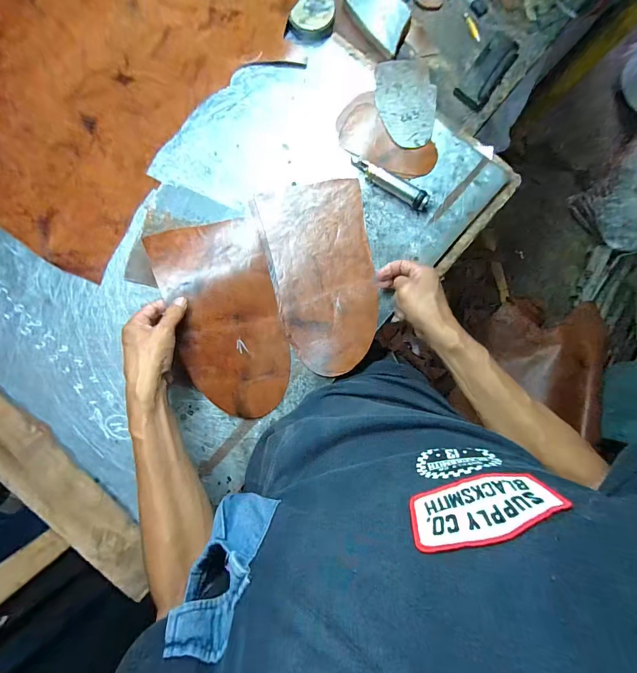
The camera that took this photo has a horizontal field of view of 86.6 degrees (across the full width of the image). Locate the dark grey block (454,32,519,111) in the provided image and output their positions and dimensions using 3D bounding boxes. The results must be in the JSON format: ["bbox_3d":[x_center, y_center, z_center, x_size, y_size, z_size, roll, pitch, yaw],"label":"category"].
[{"bbox_3d":[0.301,-0.469,0.597,0.056,0.014,0.161,36,83,0],"label":"dark grey block"}]

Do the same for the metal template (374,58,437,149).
[{"bbox_3d":[0.144,-0.391,0.556,0.095,0.005,0.169,-1,83,1],"label":"metal template"}]

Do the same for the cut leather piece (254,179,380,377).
[{"bbox_3d":[0.009,-0.095,0.524,0.155,0.007,0.296,-11,84,-3],"label":"cut leather piece"}]

